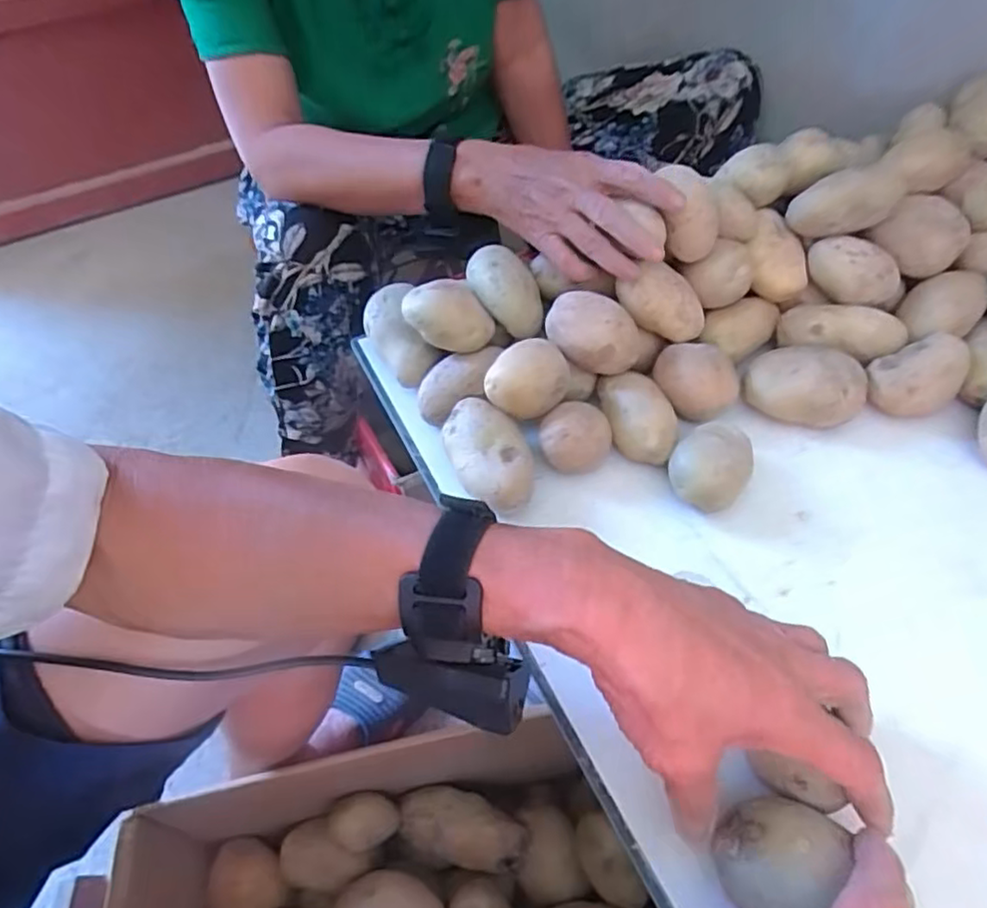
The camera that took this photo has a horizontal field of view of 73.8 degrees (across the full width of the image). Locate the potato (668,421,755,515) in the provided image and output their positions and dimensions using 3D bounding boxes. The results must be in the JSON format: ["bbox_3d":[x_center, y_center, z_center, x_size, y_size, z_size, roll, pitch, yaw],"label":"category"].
[{"bbox_3d":[0.149,0.008,0.448,0.048,0.043,0.060,29,59,20],"label":"potato"}]

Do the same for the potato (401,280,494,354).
[{"bbox_3d":[-0.034,-0.103,0.500,0.065,0.047,0.042,-6,53,-4],"label":"potato"}]

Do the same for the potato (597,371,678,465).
[{"bbox_3d":[0.104,-0.022,0.478,0.045,0.037,0.067,-5,53,-3],"label":"potato"}]

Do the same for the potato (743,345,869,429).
[{"bbox_3d":[0.227,-0.048,0.482,0.076,0.056,0.045,24,57,17],"label":"potato"}]

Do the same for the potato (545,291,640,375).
[{"bbox_3d":[0.071,-0.085,0.475,0.066,0.047,0.041,15,55,12],"label":"potato"}]

